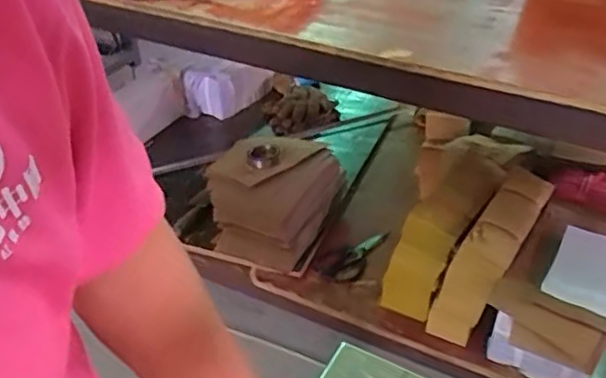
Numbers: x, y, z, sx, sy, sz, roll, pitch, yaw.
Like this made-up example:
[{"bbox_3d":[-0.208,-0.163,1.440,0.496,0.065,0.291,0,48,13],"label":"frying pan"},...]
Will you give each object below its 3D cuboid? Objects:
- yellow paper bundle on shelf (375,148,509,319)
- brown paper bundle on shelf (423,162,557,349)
[{"bbox_3d":[0.284,0.063,1.181,0.117,0.210,0.334,24,45,28],"label":"yellow paper bundle on shelf"},{"bbox_3d":[0.345,0.115,1.114,0.097,0.212,0.277,25,45,28],"label":"brown paper bundle on shelf"}]

